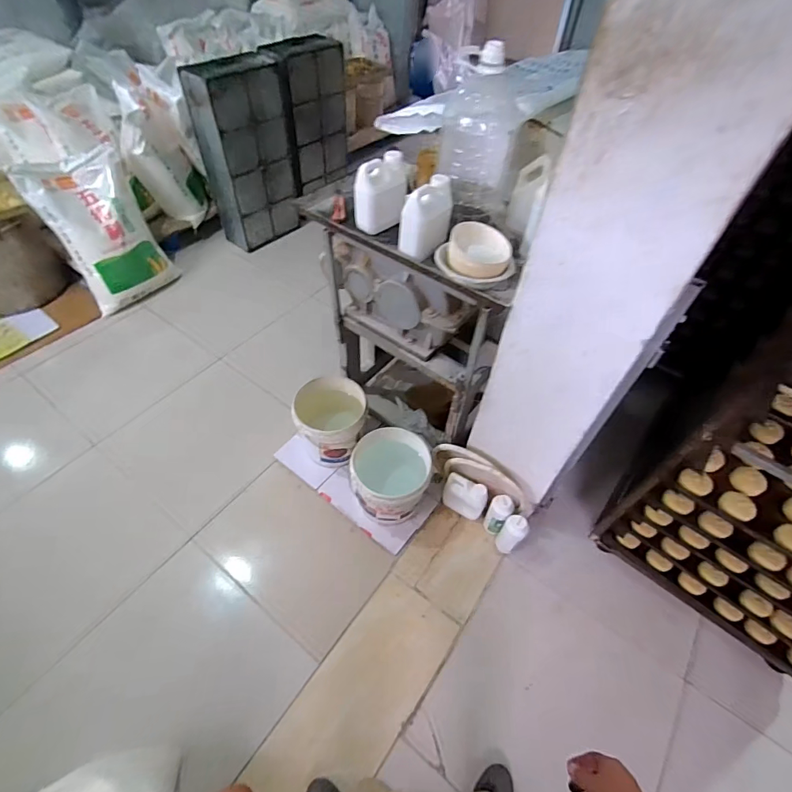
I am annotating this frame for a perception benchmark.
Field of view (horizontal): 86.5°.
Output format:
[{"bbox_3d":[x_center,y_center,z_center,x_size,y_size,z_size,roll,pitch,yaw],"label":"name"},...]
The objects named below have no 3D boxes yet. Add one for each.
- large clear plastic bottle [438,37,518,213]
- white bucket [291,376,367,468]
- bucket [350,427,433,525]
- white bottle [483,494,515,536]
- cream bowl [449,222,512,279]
[{"bbox_3d":[0.208,-0.627,1.030,0.199,0.347,0.158,12,52,7],"label":"large clear plastic bottle"},{"bbox_3d":[-0.240,0.088,1.546,0.248,0.216,0.239,1,51,-2],"label":"white bucket"},{"bbox_3d":[-0.018,0.284,1.462,0.252,0.251,0.258,1,51,-2],"label":"bucket"},{"bbox_3d":[0.342,0.398,1.411,0.071,0.183,0.066,1,54,-2],"label":"white bottle"},{"bbox_3d":[0.193,-0.333,0.999,0.143,0.055,0.139,12,70,-4],"label":"cream bowl"}]

